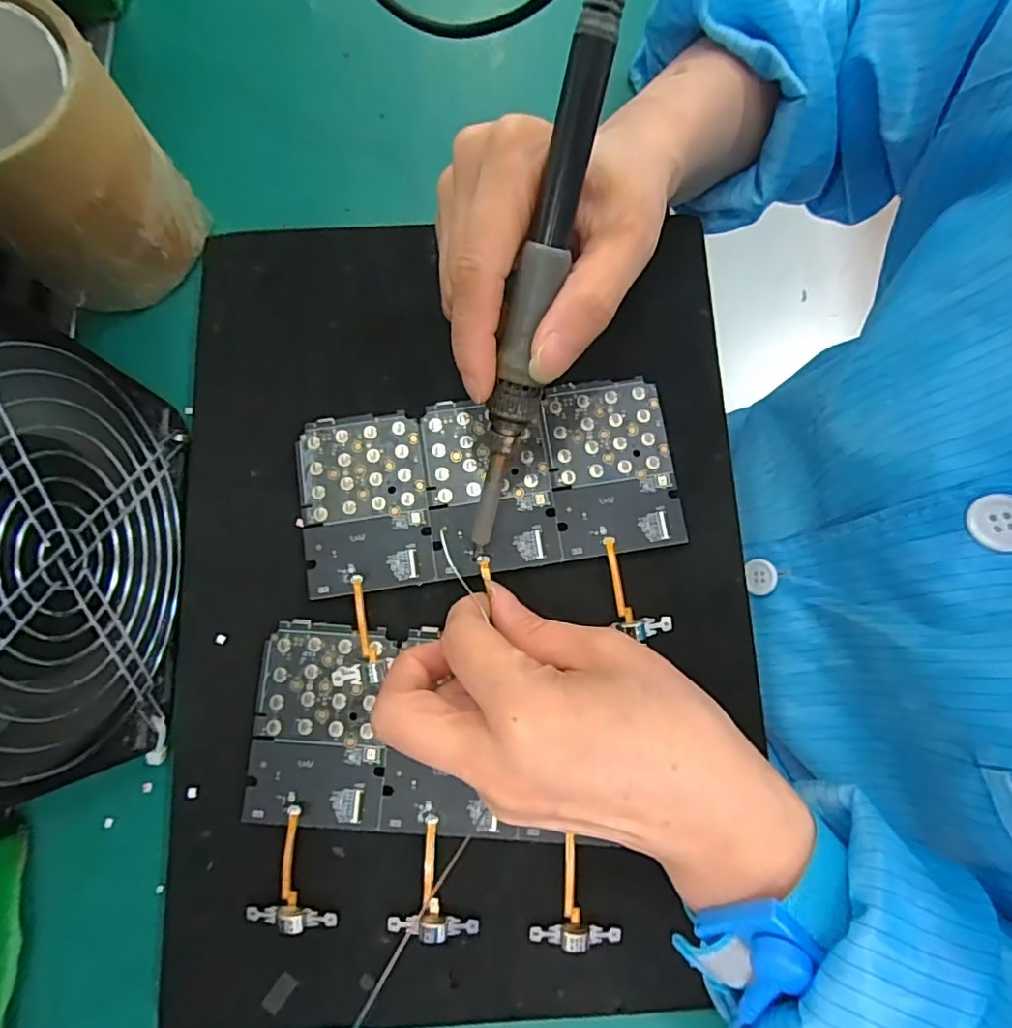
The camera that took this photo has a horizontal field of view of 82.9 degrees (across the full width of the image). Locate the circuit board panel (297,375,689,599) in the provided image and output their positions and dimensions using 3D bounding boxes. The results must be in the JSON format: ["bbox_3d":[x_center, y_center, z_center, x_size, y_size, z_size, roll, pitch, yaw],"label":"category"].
[{"bbox_3d":[-0.009,-0.014,0.258,0.165,0.005,0.078,-8,79,-1],"label":"circuit board panel"}]

